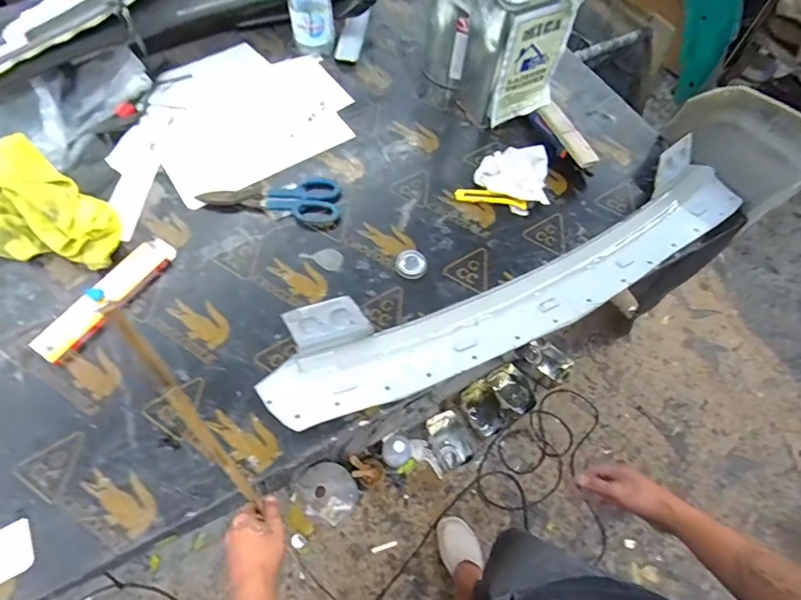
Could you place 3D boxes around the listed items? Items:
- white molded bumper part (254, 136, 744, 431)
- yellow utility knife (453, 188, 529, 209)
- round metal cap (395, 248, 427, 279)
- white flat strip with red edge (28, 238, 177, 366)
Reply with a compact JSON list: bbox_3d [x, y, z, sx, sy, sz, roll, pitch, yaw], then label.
[{"bbox_3d":[0.206,-0.035,0.728,0.865,0.072,0.169,-24,67,-14],"label":"white molded bumper part"},{"bbox_3d":[0.166,-0.187,0.822,0.130,0.022,0.028,14,63,4],"label":"yellow utility knife"},{"bbox_3d":[0.019,-0.062,0.766,0.052,0.013,0.055,1,63,-3],"label":"round metal cap"},{"bbox_3d":[-0.459,-0.006,0.710,0.053,0.021,0.238,31,65,12],"label":"white flat strip with red edge"}]

